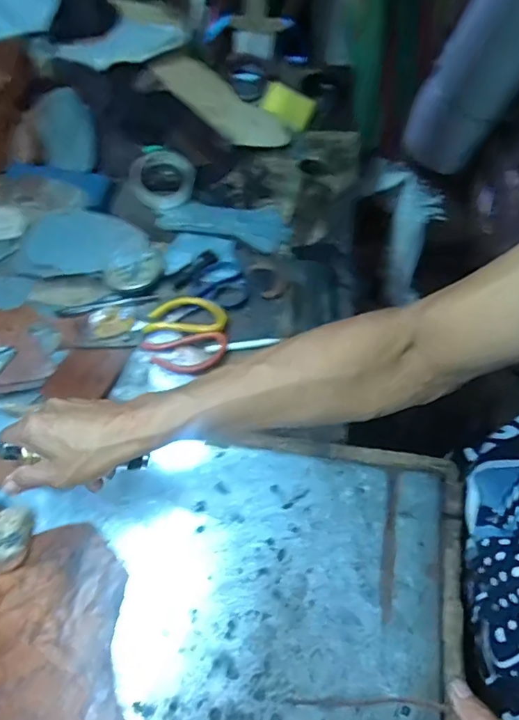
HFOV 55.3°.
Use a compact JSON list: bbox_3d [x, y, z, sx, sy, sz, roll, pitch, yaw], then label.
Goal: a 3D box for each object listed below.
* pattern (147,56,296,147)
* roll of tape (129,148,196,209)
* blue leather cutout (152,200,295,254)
[{"bbox_3d":[-0.059,-0.410,0.794,0.219,0.017,0.101,38,59,-1],"label":"pattern"},{"bbox_3d":[-0.145,-0.270,0.743,0.094,0.016,0.093,1,80,-5],"label":"roll of tape"},{"bbox_3d":[-0.047,-0.207,0.729,0.189,0.010,0.084,14,62,7],"label":"blue leather cutout"}]

